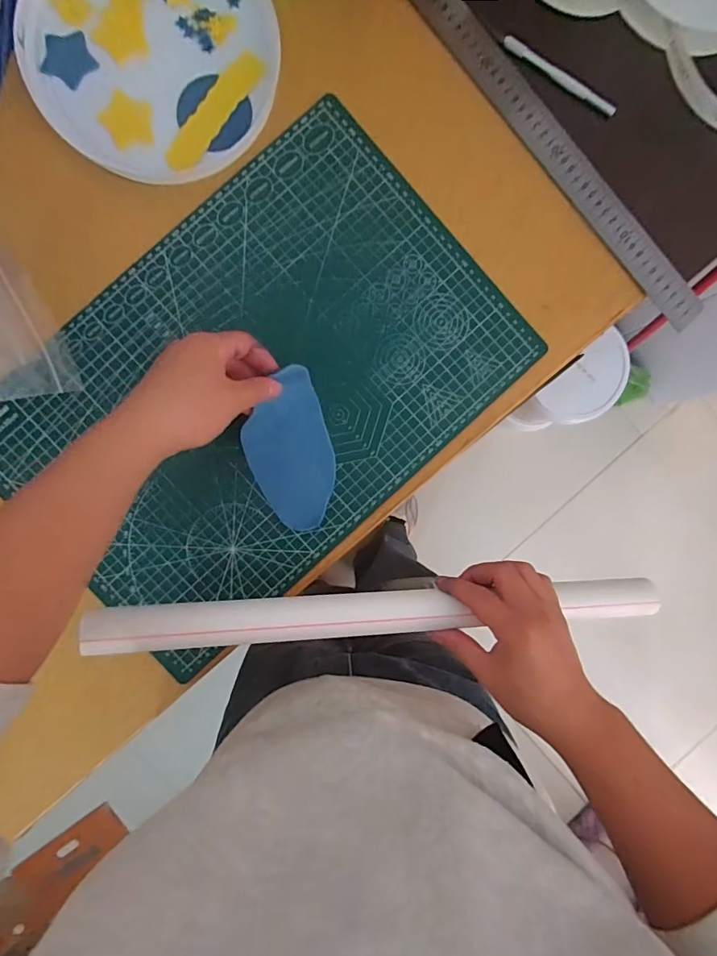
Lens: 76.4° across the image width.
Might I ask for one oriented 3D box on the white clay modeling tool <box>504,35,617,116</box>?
[{"bbox_3d":[0.184,-0.365,0.414,0.118,0.005,0.009,27,90,-4],"label":"white clay modeling tool"}]

